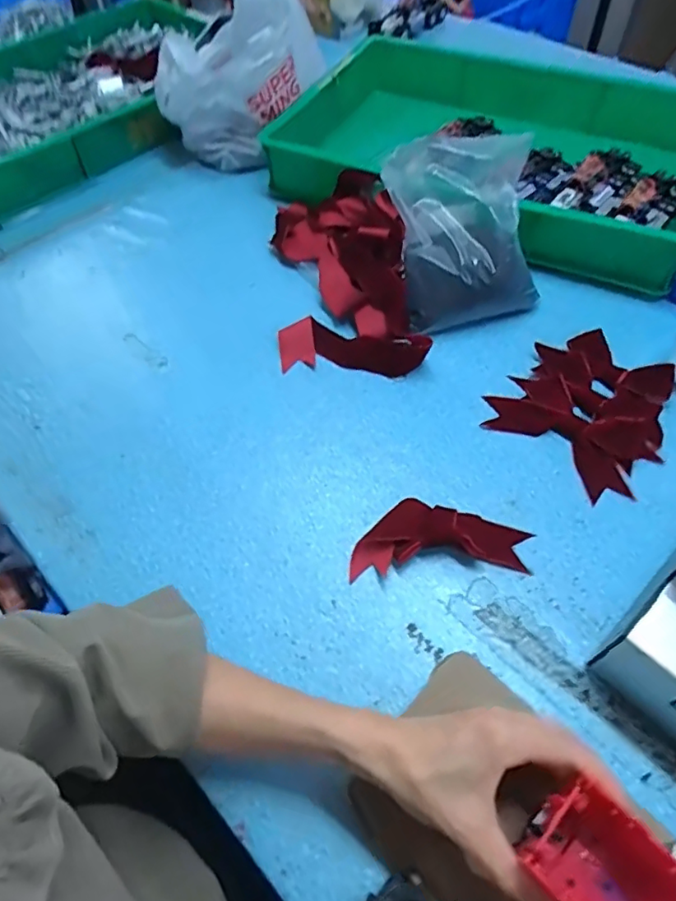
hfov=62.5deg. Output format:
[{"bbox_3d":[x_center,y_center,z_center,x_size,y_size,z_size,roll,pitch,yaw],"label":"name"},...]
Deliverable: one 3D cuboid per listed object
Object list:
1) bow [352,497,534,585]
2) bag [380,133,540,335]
[{"bbox_3d":[0.087,0.073,0.477,0.150,0.028,0.060,-1,55,2],"label":"bow"},{"bbox_3d":[0.136,-0.241,0.611,0.156,0.153,0.154,-6,55,-1],"label":"bag"}]

